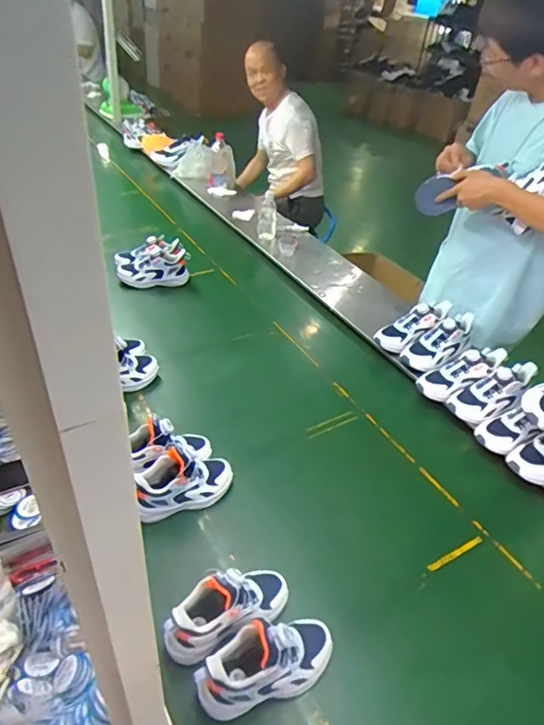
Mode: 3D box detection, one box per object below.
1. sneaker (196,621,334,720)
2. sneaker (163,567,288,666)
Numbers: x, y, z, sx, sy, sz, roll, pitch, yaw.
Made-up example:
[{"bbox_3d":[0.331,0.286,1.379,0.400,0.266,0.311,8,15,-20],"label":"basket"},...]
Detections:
[{"bbox_3d":[-0.002,0.400,0.673,0.195,0.113,0.081,-6,43,-24],"label":"sneaker"},{"bbox_3d":[-0.057,0.348,0.720,0.193,0.103,0.085,-13,46,-30],"label":"sneaker"}]

